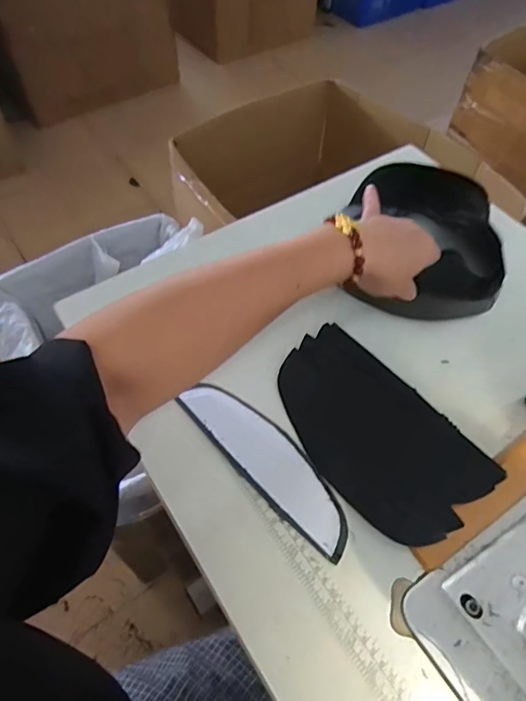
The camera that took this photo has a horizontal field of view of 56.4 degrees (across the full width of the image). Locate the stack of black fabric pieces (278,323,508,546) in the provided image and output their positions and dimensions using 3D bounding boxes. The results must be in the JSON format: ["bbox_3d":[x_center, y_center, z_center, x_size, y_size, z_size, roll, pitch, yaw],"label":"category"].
[{"bbox_3d":[0.099,0.074,0.463,0.117,0.009,0.214,-39,63,-10],"label":"stack of black fabric pieces"}]

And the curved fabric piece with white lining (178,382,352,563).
[{"bbox_3d":[0.004,0.100,0.458,0.200,0.015,0.054,39,58,23],"label":"curved fabric piece with white lining"}]

